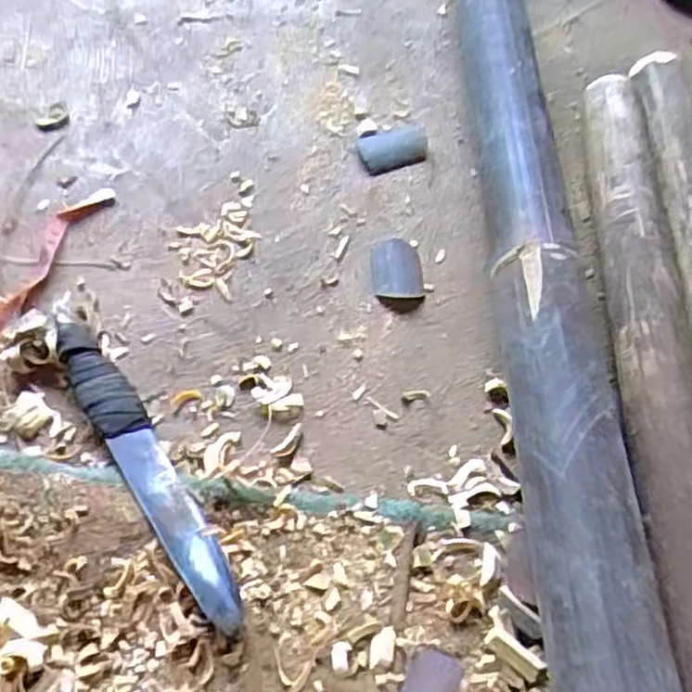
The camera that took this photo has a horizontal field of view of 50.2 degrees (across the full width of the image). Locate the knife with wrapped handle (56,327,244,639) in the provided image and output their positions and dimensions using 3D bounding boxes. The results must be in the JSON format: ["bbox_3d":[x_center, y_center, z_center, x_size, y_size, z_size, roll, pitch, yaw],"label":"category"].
[{"bbox_3d":[-0.140,0.082,0.515,0.034,0.024,0.251,-29,64,-20],"label":"knife with wrapped handle"}]

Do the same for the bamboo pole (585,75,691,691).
[{"bbox_3d":[0.221,0.033,0.540,0.052,0.060,0.648,4,58,-2],"label":"bamboo pole"}]

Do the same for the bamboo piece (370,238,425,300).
[{"bbox_3d":[0.043,-0.065,0.628,0.043,0.009,0.061,-1,58,-5],"label":"bamboo piece"}]

